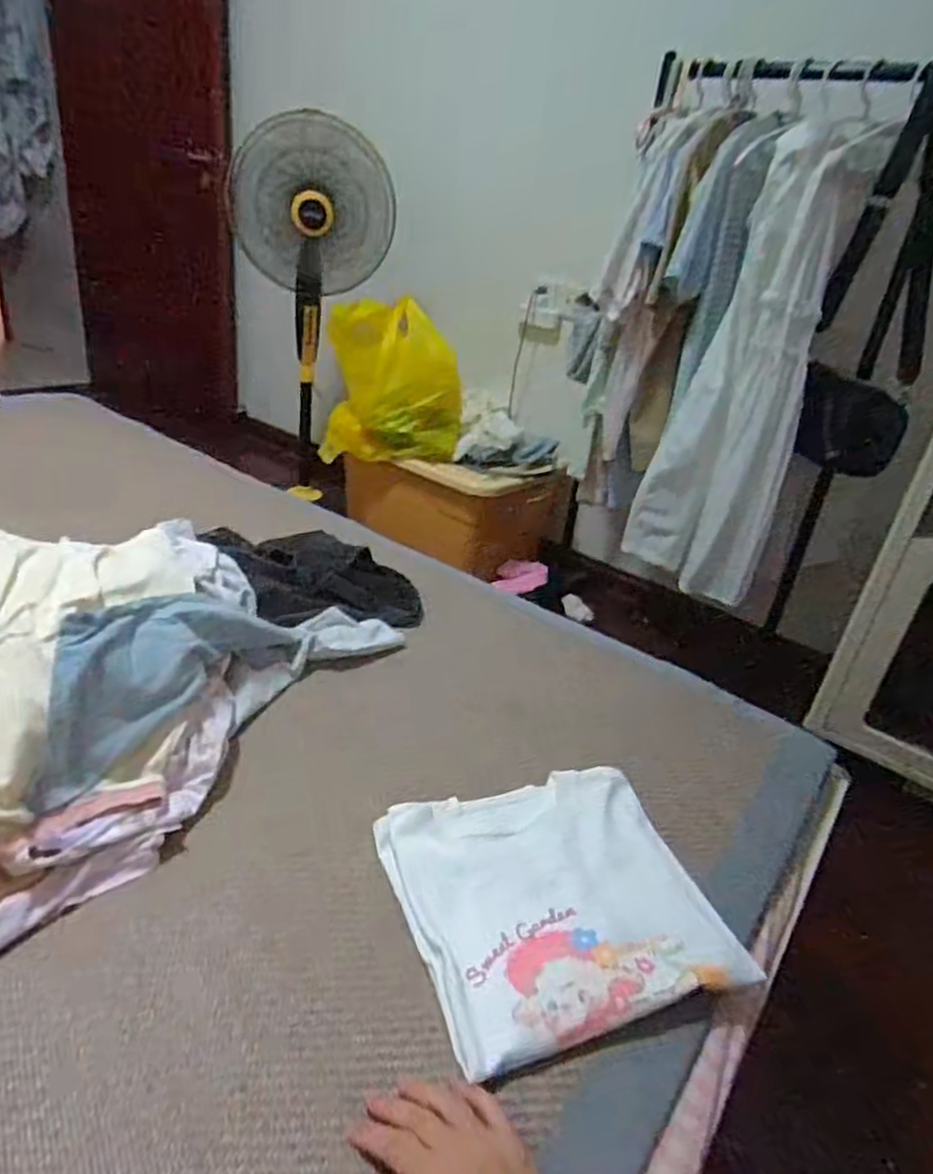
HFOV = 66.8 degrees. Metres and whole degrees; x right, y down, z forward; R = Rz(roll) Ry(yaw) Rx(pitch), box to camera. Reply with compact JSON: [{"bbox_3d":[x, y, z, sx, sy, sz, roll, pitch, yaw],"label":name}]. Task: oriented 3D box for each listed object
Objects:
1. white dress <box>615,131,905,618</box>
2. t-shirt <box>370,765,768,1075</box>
[{"bbox_3d":[0.580,-0.439,1.487,0.270,0.888,0.187,17,29,17],"label":"white dress"},{"bbox_3d":[0.077,0.261,0.609,0.248,0.023,0.234,-5,30,-22],"label":"t-shirt"}]

